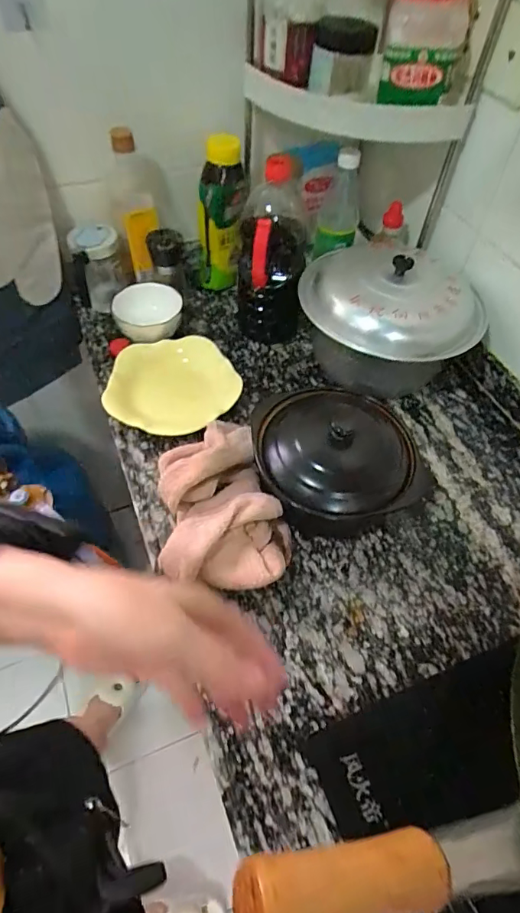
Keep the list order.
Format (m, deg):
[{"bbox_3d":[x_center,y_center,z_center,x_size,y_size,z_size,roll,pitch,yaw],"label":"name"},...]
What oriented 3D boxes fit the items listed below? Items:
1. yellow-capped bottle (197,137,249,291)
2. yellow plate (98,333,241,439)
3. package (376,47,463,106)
[{"bbox_3d":[-0.068,-0.409,0.835,0.082,0.259,0.074,-1,55,-3],"label":"yellow-capped bottle"},{"bbox_3d":[-0.129,-0.111,0.729,0.194,0.042,0.185,1,55,-2],"label":"yellow plate"},{"bbox_3d":[0.201,-0.484,0.604,0.095,0.061,0.023,-7,55,-7],"label":"package"}]

